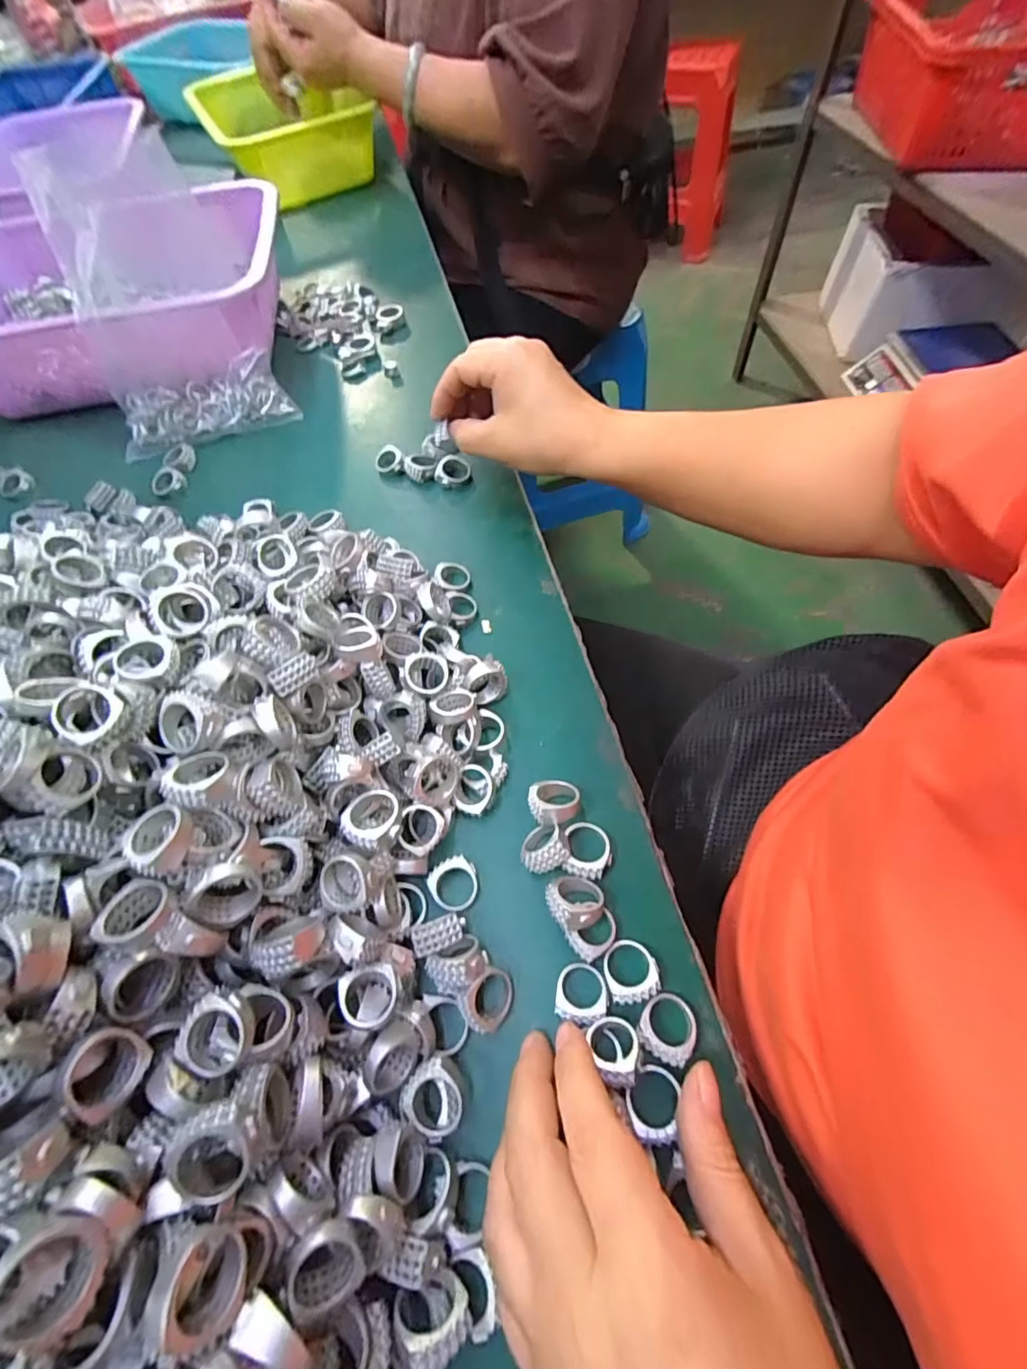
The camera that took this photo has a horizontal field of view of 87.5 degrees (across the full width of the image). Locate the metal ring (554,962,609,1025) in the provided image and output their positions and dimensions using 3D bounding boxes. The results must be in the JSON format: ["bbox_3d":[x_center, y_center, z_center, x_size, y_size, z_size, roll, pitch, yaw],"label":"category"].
[{"bbox_3d":[0.029,0.130,0.226,0.021,0.007,0.022,7,61,8],"label":"metal ring"}]

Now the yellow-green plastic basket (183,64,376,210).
[{"bbox_3d":[-0.296,-0.706,0.689,0.172,0.072,0.264,-26,62,-11],"label":"yellow-green plastic basket"}]

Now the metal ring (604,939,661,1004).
[{"bbox_3d":[0.050,0.121,0.228,0.022,0.007,0.024,-2,60,3],"label":"metal ring"}]

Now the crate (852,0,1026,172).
[{"bbox_3d":[0.717,-0.965,0.843,0.300,0.147,0.399,0,60,4],"label":"crate"}]

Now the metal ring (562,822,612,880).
[{"bbox_3d":[0.035,0.078,0.254,0.022,0.016,0.026,4,60,6],"label":"metal ring"}]

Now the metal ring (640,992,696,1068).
[{"bbox_3d":[0.063,0.138,0.218,0.022,0.006,0.024,6,52,-7],"label":"metal ring"}]

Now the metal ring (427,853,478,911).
[{"bbox_3d":[-0.028,0.094,0.253,0.023,0.011,0.024,-2,60,3],"label":"metal ring"}]

